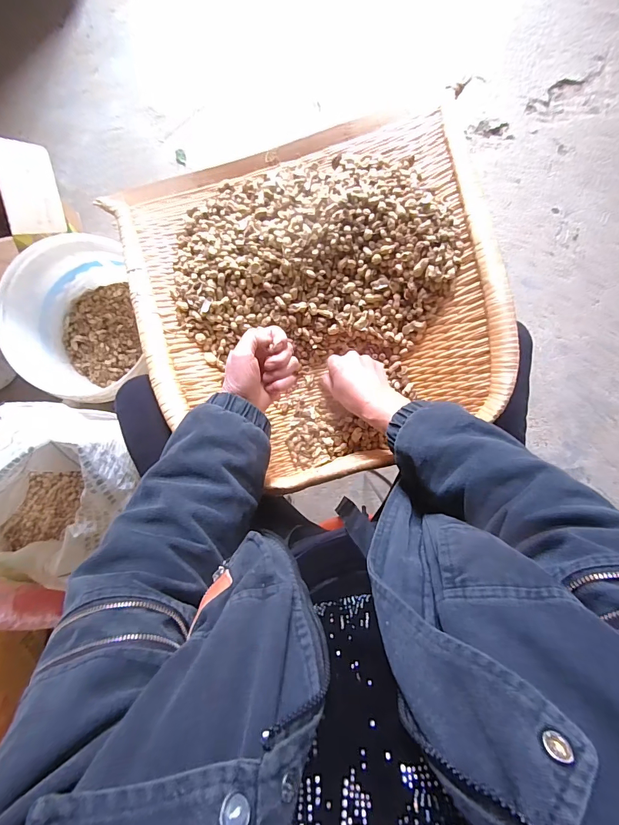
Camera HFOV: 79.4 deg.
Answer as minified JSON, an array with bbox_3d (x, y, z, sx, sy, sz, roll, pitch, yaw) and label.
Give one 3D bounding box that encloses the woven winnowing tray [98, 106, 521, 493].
[{"bbox_3d":[0.001,-0.169,0.529,0.467,0.139,0.477,-17,95,5],"label":"woven winnowing tray"}]

